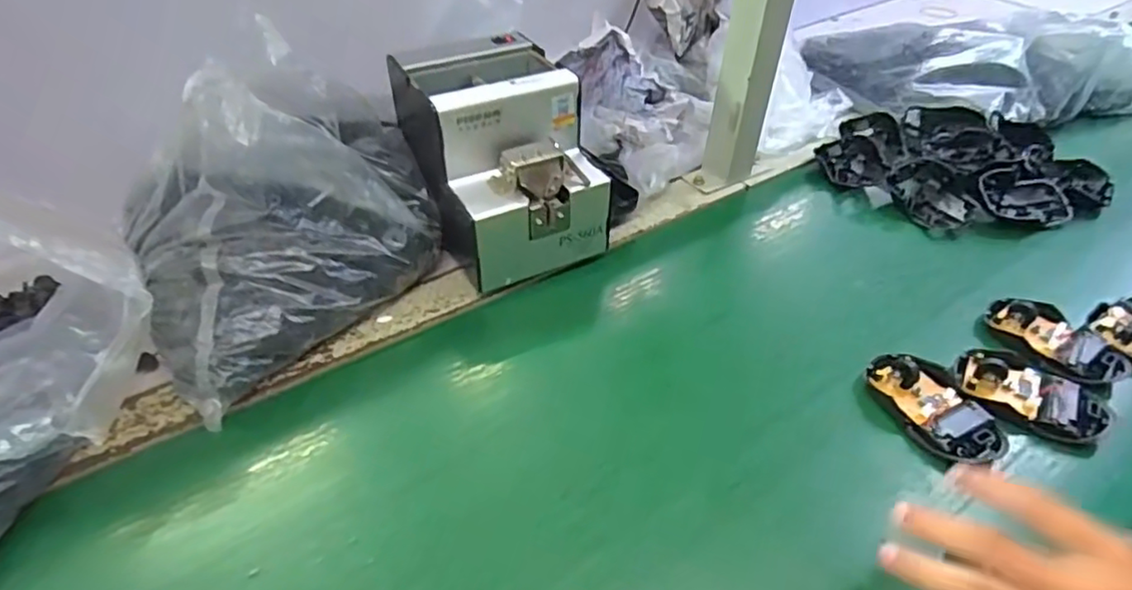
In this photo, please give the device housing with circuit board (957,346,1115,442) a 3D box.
[{"bbox_3d":[0.329,0.072,0.443,0.097,0.016,0.059,24,47,25],"label":"device housing with circuit board"}]

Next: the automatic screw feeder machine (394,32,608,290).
[{"bbox_3d":[-0.058,-0.125,0.544,0.127,0.145,0.177,-20,45,-20],"label":"automatic screw feeder machine"}]

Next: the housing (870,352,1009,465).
[{"bbox_3d":[0.255,0.076,0.434,0.052,0.020,0.089,-12,43,-12],"label":"housing"}]

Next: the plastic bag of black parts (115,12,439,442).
[{"bbox_3d":[-0.217,-0.076,0.476,0.164,0.156,0.254,29,49,29],"label":"plastic bag of black parts"}]

